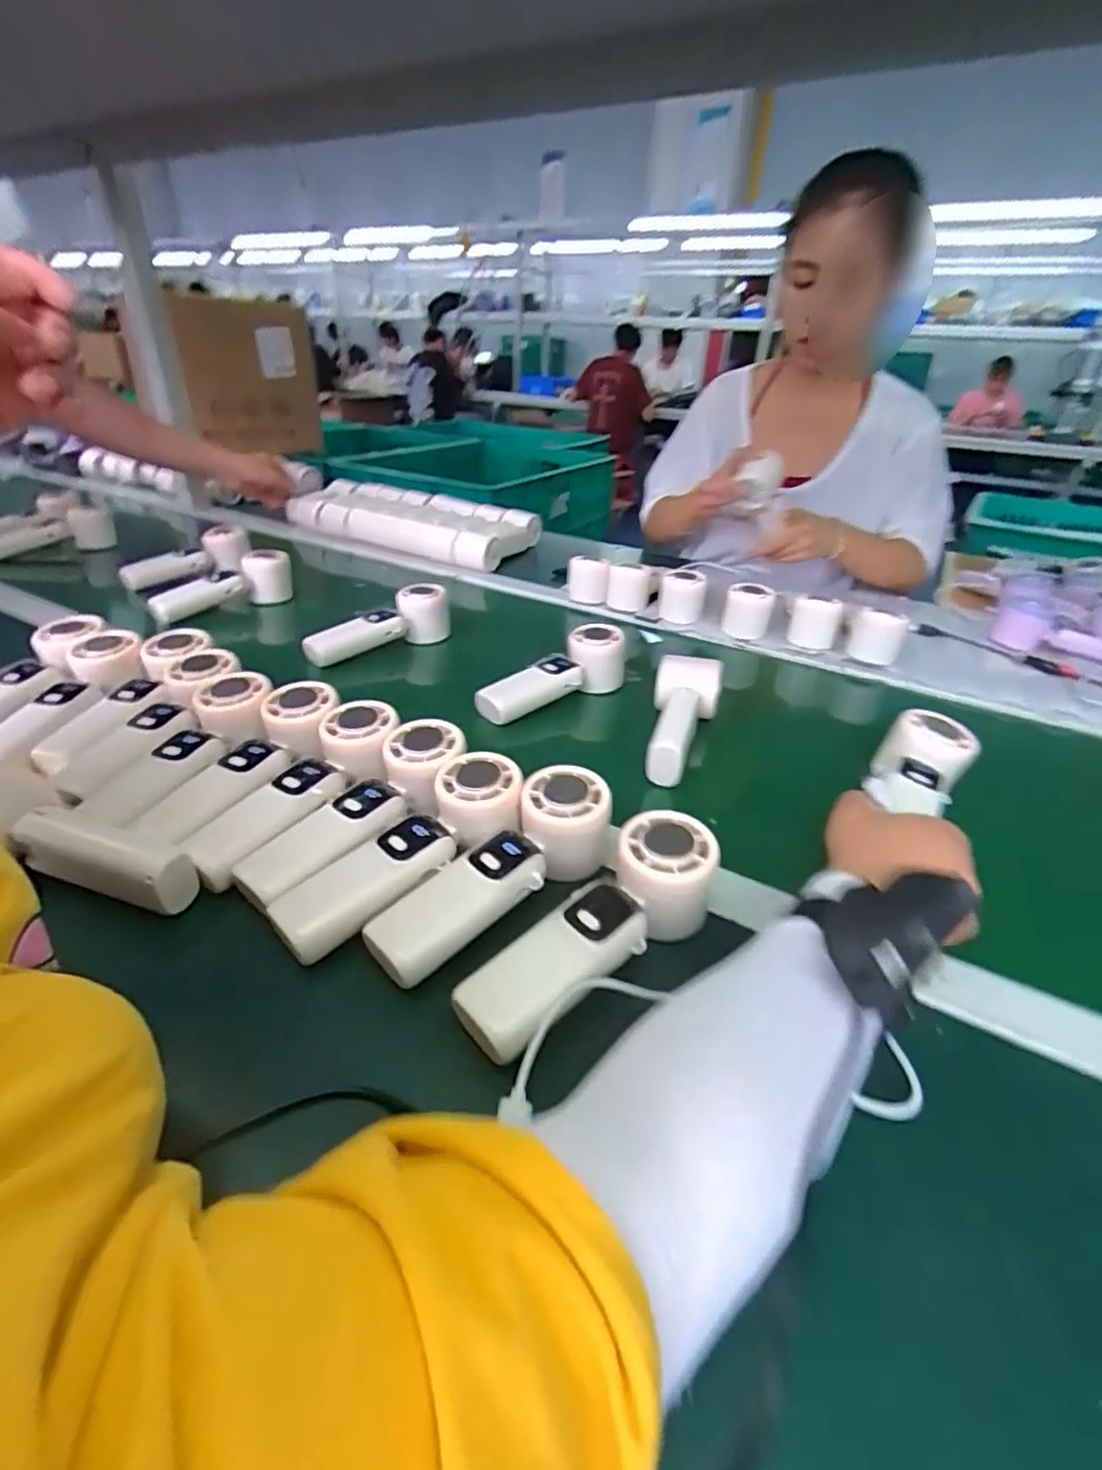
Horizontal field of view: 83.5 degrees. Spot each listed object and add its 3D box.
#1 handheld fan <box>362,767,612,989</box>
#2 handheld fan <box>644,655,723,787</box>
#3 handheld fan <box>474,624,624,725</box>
[{"bbox_3d":[-0.026,0.078,0.360,0.064,0.050,0.160,26,40,34],"label":"handheld fan"},{"bbox_3d":[0.115,-0.016,0.542,0.057,0.051,0.149,9,33,13],"label":"handheld fan"},{"bbox_3d":[0.006,-0.059,0.602,0.160,0.055,0.051,-23,39,-33],"label":"handheld fan"}]

